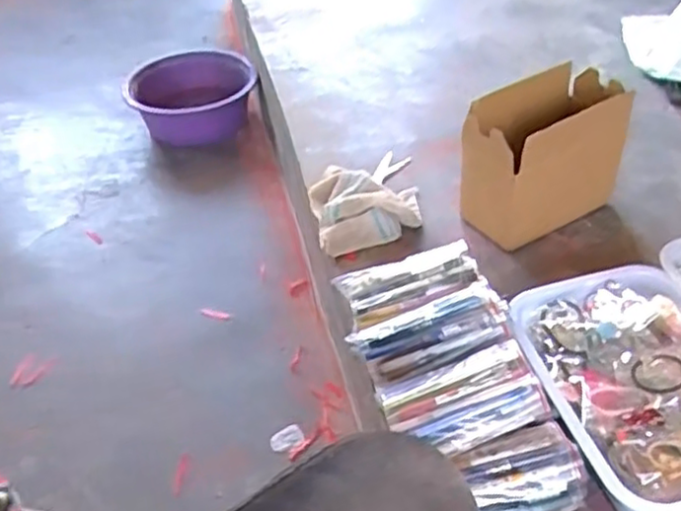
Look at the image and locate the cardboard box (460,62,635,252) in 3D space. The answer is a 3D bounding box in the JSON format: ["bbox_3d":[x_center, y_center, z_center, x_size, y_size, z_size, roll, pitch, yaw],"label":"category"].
[{"bbox_3d":[0.265,-0.127,0.940,0.217,0.187,0.101,-25,46,-23],"label":"cardboard box"}]

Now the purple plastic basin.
[{"bbox_3d":[-0.324,-0.345,1.551,0.268,0.123,0.279,-2,42,2],"label":"purple plastic basin"}]

